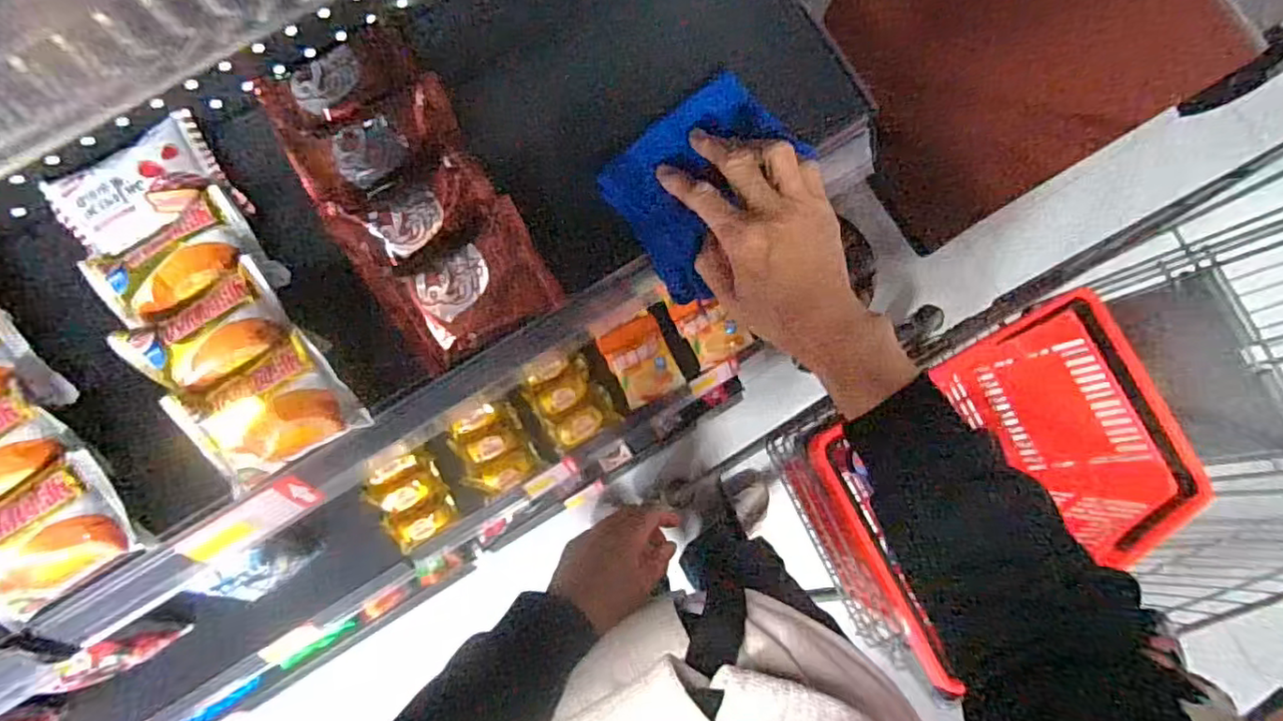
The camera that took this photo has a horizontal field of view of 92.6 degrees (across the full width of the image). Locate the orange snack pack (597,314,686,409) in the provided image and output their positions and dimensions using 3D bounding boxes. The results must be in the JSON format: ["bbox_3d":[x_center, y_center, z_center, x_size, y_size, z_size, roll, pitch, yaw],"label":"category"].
[{"bbox_3d":[0.000,0.001,0.972,0.094,0.038,0.126,-27,85,-4],"label":"orange snack pack"}]

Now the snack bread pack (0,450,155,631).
[{"bbox_3d":[-0.368,0.111,0.380,0.096,0.032,0.071,-38,113,-18],"label":"snack bread pack"}]

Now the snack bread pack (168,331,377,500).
[{"bbox_3d":[-0.236,0.033,0.390,0.094,0.033,0.066,-29,85,-4],"label":"snack bread pack"}]

